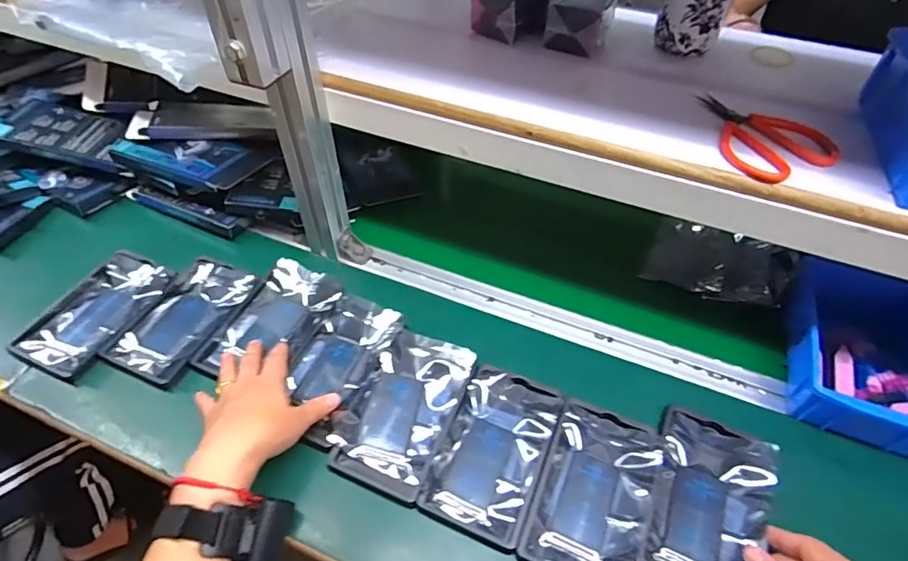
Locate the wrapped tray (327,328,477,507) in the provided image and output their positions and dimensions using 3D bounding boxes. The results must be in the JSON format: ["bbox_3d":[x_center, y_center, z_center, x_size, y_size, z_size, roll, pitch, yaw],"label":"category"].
[{"bbox_3d":[-0.050,0.125,0.507,0.096,0.022,0.157,19,50,14],"label":"wrapped tray"}]

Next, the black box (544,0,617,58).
[{"bbox_3d":[0.142,-0.293,0.563,0.067,0.054,0.094,15,49,10],"label":"black box"}]

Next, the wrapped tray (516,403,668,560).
[{"bbox_3d":[0.129,0.191,0.463,0.106,0.020,0.157,20,50,14],"label":"wrapped tray"}]

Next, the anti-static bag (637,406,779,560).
[{"bbox_3d":[0.227,0.196,0.454,0.095,0.026,0.156,20,50,14],"label":"anti-static bag"}]

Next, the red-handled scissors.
[{"bbox_3d":[0.261,-0.132,0.451,0.093,0.010,0.120,-18,52,-18],"label":"red-handled scissors"}]

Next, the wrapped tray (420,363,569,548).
[{"bbox_3d":[0.041,0.159,0.490,0.098,0.019,0.157,20,50,14],"label":"wrapped tray"}]

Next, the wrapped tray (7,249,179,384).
[{"bbox_3d":[-0.408,0.032,0.584,0.099,0.023,0.163,22,51,16],"label":"wrapped tray"}]

